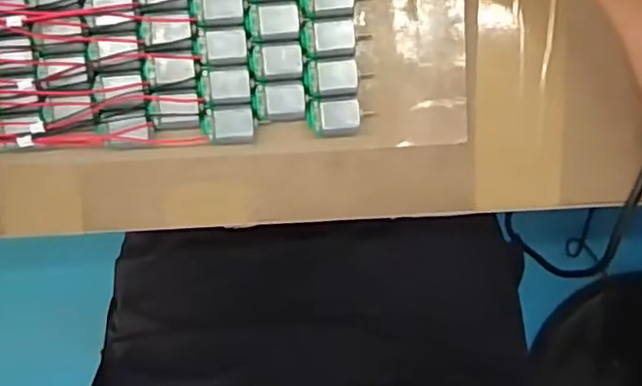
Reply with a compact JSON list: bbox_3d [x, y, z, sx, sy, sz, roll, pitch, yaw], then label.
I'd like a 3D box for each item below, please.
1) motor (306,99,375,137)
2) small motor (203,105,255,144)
[{"bbox_3d":[0.010,-0.039,0.327,0.032,0.016,0.018,-2,98,2],"label":"motor"},{"bbox_3d":[-0.047,-0.035,0.329,0.027,0.013,0.020,-3,98,2],"label":"small motor"}]

